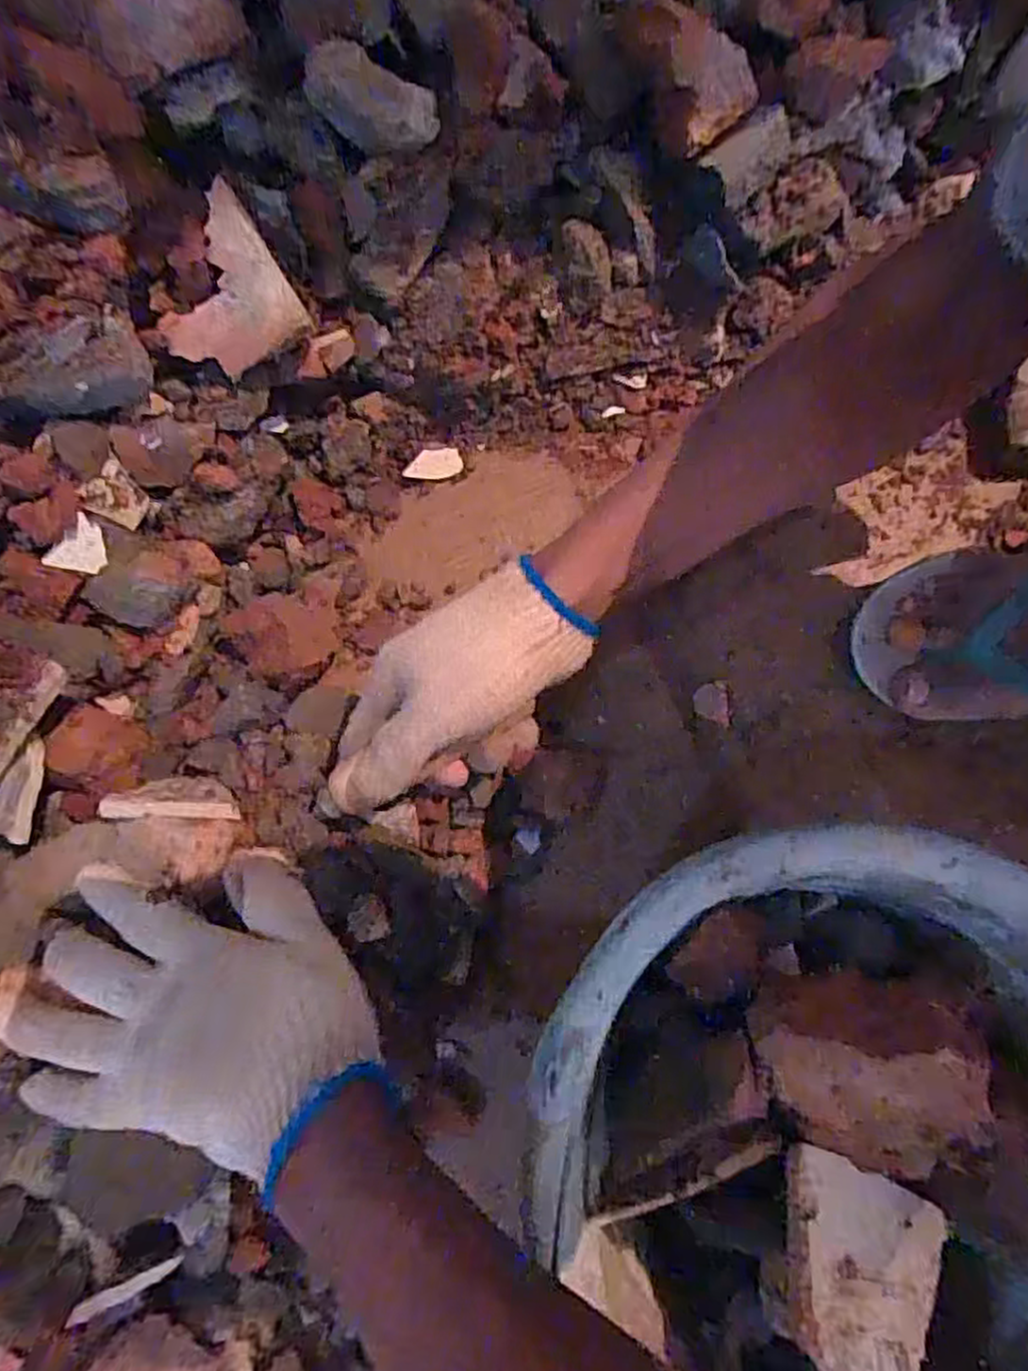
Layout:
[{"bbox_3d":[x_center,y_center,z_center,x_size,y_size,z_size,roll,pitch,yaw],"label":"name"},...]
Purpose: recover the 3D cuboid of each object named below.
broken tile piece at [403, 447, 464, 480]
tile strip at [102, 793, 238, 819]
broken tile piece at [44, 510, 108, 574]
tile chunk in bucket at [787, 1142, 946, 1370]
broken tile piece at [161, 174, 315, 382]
[{"bbox_3d":[-0.056,-0.155,0.508,0.041,0.004,0.020,-9,105,-12],"label":"broken tile piece"},{"bbox_3d":[-0.190,0.068,0.403,0.070,0.008,0.011,6,77,-16],"label":"tile strip"},{"bbox_3d":[-0.242,-0.077,0.409,0.026,0.004,0.034,35,71,-29],"label":"broken tile piece"},{"bbox_3d":[0.146,0.247,0.299,0.091,0.010,0.084,36,46,-16],"label":"tile chunk in bucket"},{"bbox_3d":[-0.161,-0.213,0.394,0.072,0.008,0.075,-28,113,8],"label":"broken tile piece"}]

